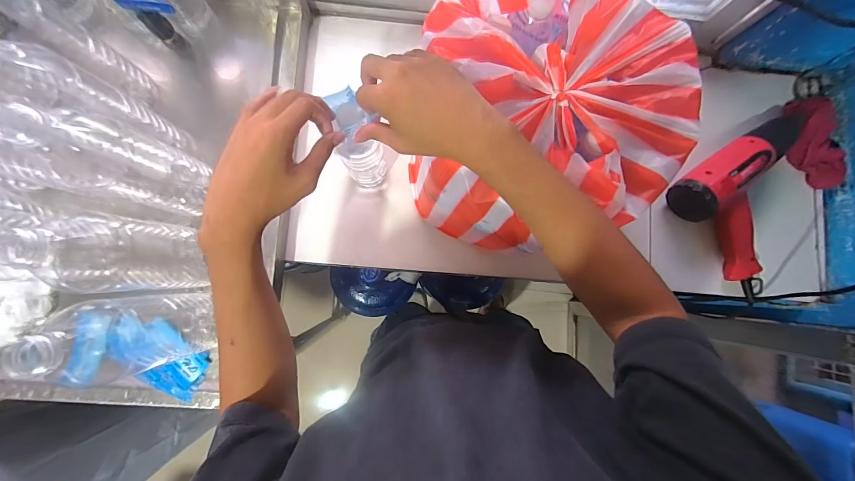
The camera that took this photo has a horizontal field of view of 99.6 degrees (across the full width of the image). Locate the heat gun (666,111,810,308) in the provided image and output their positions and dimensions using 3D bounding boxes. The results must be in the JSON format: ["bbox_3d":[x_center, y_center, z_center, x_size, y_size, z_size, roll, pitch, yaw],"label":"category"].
[{"bbox_3d":[0.522,-0.041,0.577,0.190,0.080,0.228,-32,87,-6],"label":"heat gun"}]

